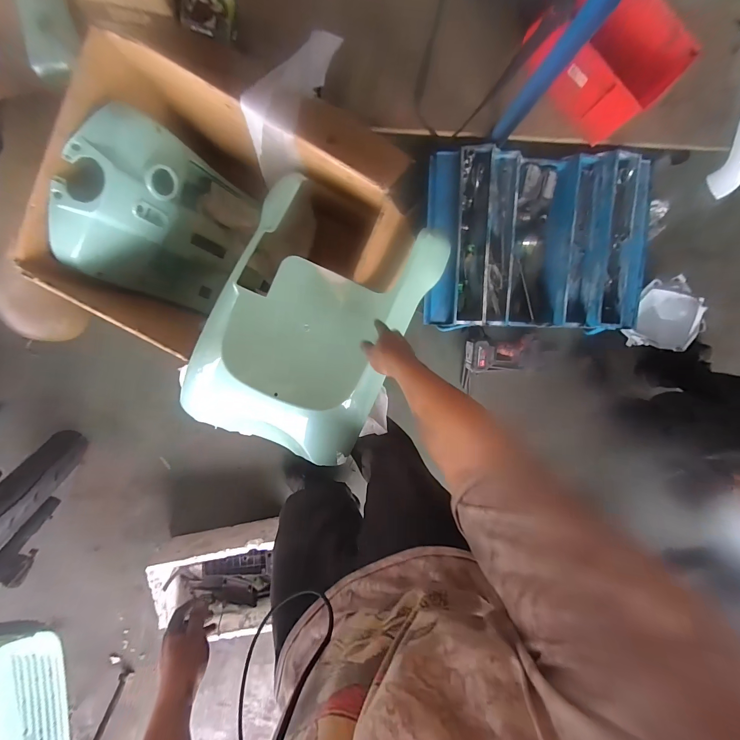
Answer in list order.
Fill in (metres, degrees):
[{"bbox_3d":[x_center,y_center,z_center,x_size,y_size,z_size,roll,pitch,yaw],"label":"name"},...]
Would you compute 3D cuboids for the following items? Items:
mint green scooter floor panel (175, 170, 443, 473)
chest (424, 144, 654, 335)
[{"bbox_3d":[-0.140,-0.077,0.750,0.410,0.130,0.607,26,95,-5],"label":"mint green scooter floor panel"},{"bbox_3d":[0.508,-0.393,1.081,0.642,0.189,0.505,1,96,-3],"label":"chest"}]

